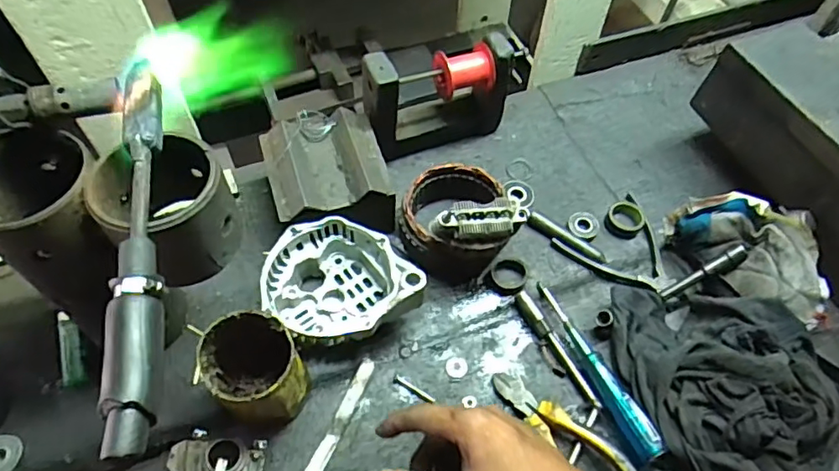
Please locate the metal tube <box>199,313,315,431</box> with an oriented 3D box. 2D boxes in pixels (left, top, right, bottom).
[{"bbox_3d":[-0.141,0.114,0.478,0.081,0.103,0.069,29,61,17],"label":"metal tube"}]

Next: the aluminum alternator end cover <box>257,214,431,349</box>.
[{"bbox_3d":[-0.081,0.051,0.548,0.127,0.071,0.132,-31,63,-20],"label":"aluminum alternator end cover"}]

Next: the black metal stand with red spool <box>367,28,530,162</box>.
[{"bbox_3d":[0.022,-0.151,0.647,0.182,0.150,0.054,-22,60,-15],"label":"black metal stand with red spool"}]

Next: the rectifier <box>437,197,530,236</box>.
[{"bbox_3d":[0.061,-0.018,0.525,0.084,0.019,0.032,-9,57,-7],"label":"rectifier"}]

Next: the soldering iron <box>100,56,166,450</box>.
[{"bbox_3d":[-0.175,-0.004,0.351,0.027,0.030,0.266,-9,57,-7],"label":"soldering iron"}]

